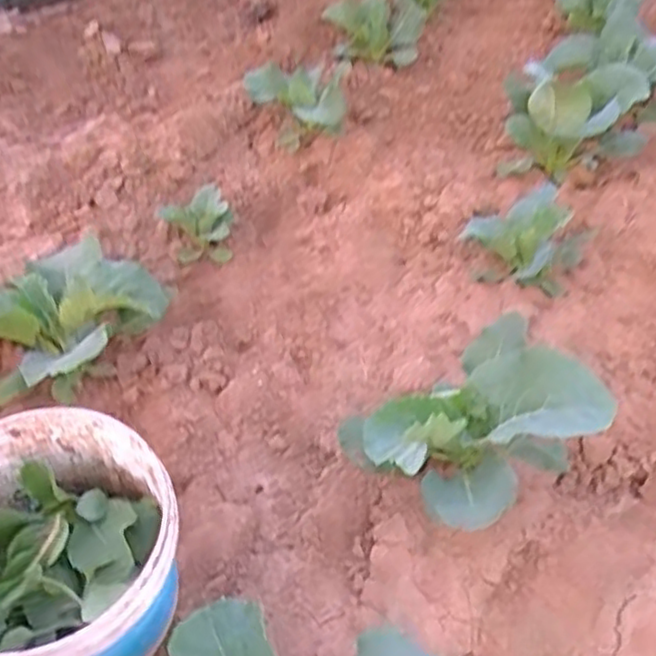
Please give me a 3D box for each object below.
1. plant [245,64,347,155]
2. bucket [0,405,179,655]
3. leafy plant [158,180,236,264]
[{"bbox_3d":[-0.056,-0.495,1.497,0.171,0.128,0.204,-25,47,-26],"label":"plant"},{"bbox_3d":[-0.238,0.227,0.637,0.207,0.228,0.216,0,41,0],"label":"bucket"},{"bbox_3d":[-0.214,-0.165,1.147,0.113,0.076,0.105,-14,43,-13],"label":"leafy plant"}]

